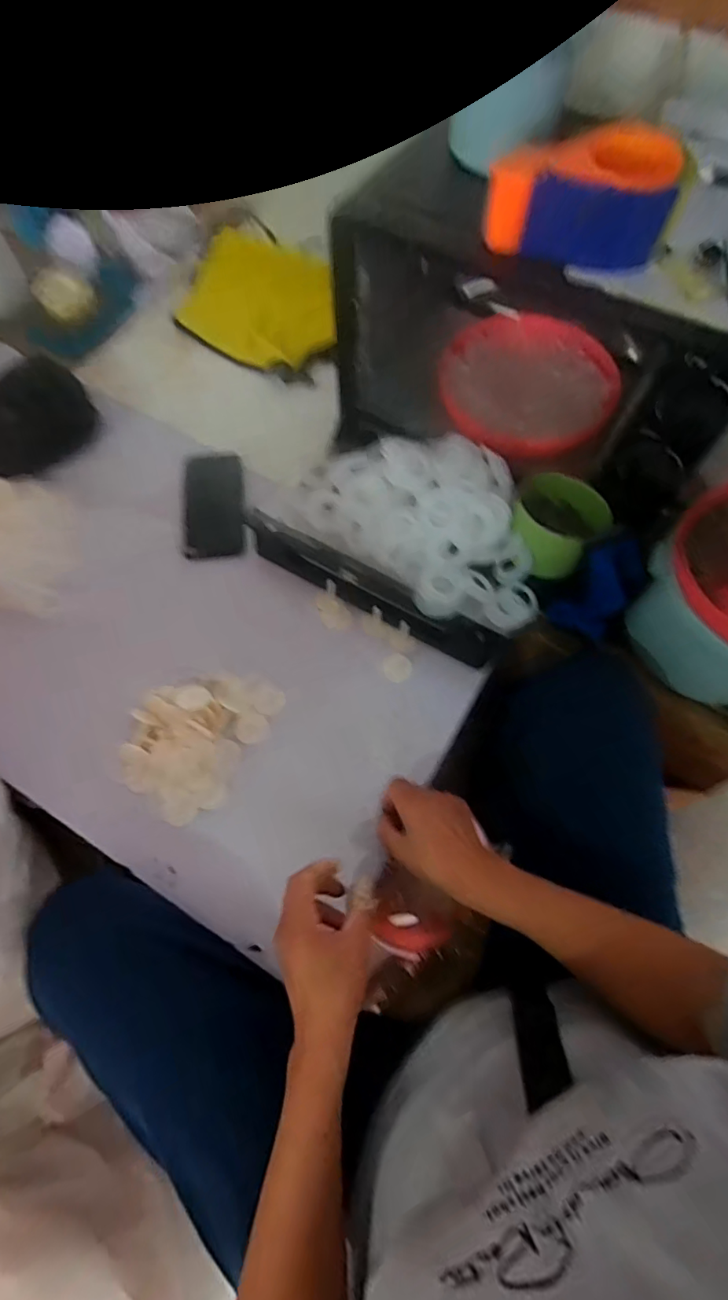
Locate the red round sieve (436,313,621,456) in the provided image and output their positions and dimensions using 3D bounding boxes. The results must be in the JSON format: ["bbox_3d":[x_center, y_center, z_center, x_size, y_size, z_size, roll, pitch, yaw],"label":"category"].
[{"bbox_3d":[0.221,-0.366,0.667,0.215,0.042,0.230,1,67,-2],"label":"red round sieve"}]

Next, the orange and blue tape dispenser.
[{"bbox_3d":[0.185,-0.395,0.439,0.144,0.059,0.097,16,67,5],"label":"orange and blue tape dispenser"}]

